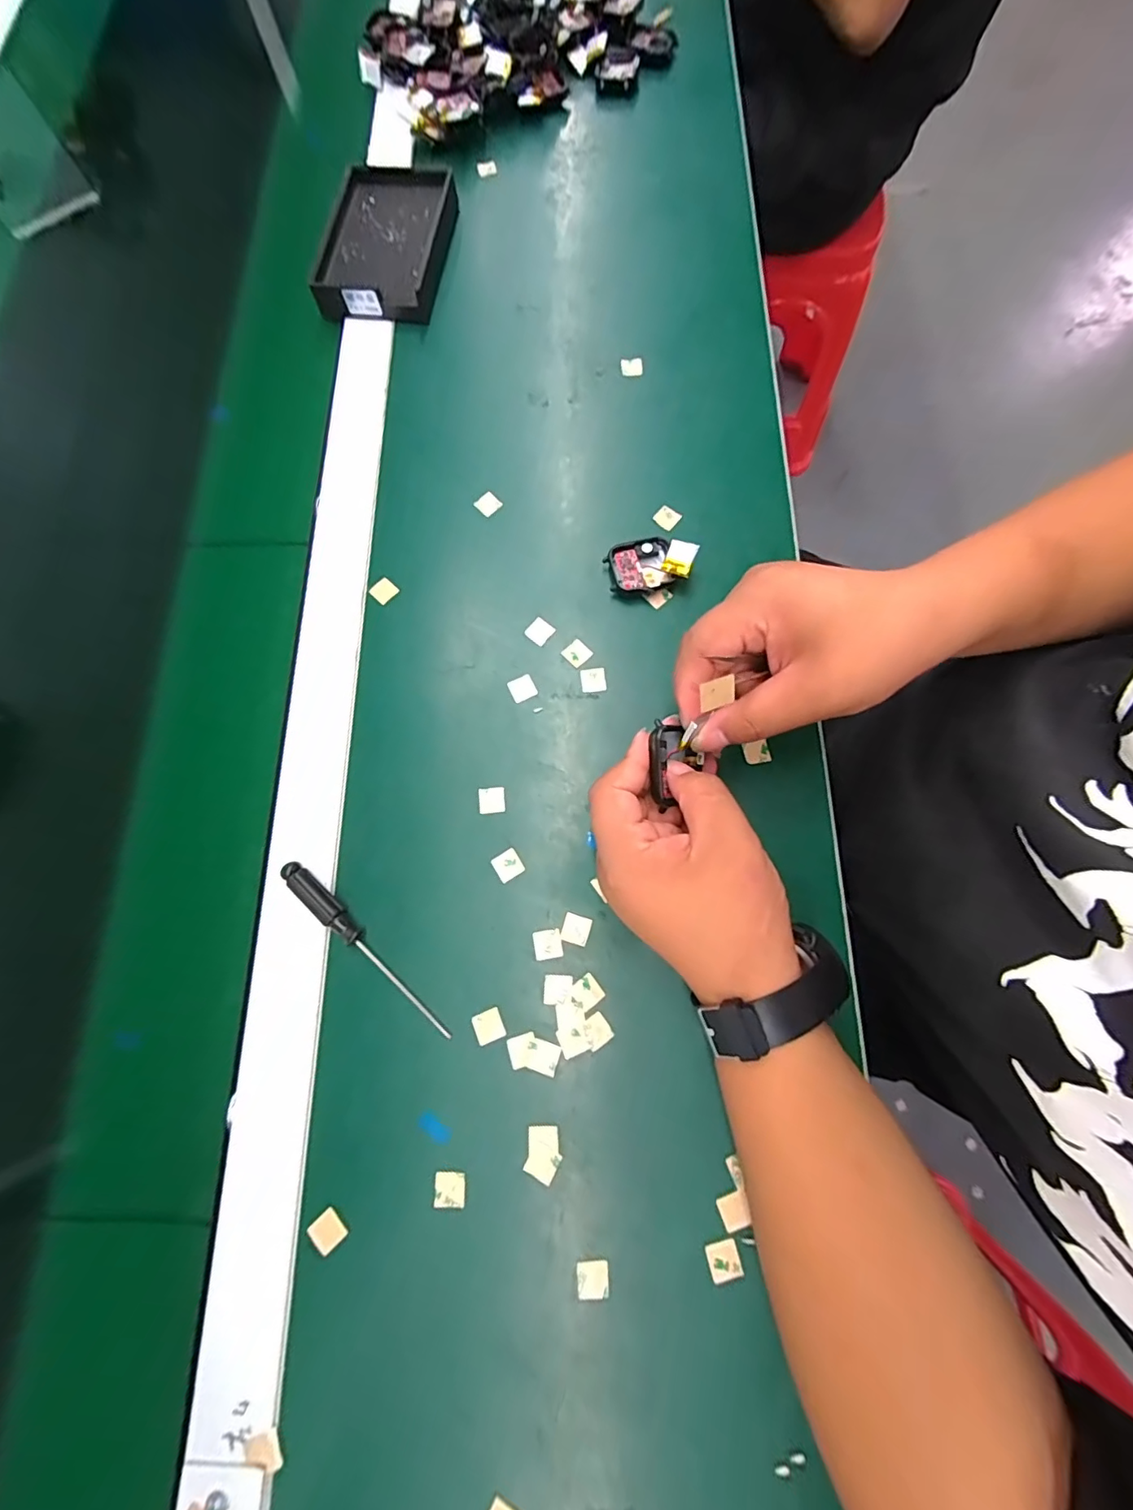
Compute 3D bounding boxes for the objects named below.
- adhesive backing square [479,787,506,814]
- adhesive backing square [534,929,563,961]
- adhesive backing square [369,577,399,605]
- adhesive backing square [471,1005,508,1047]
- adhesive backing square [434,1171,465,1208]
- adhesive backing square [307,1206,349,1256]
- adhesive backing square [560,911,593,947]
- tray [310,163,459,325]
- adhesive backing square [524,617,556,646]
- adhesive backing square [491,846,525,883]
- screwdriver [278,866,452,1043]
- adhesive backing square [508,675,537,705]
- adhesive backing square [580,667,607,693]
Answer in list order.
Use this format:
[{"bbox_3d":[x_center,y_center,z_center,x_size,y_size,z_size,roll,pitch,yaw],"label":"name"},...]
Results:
[{"bbox_3d":[-0.046,0.027,0.319,0.015,0.004,0.017,-5,74,0],"label":"adhesive backing square"},{"bbox_3d":[-0.011,0.108,0.298,0.016,0.004,0.015,-9,66,0],"label":"adhesive backing square"},{"bbox_3d":[-0.125,-0.113,0.358,0.015,0.004,0.016,41,82,6],"label":"adhesive backing square"},{"bbox_3d":[-0.043,0.151,0.289,0.016,0.004,0.016,-24,72,-4],"label":"adhesive backing square"},{"bbox_3d":[-0.061,0.225,0.269,0.016,0.004,0.015,0,63,2],"label":"adhesive backing square"},{"bbox_3d":[-0.122,0.243,0.264,0.016,0.004,0.016,-42,78,-10],"label":"adhesive backing square"},{"bbox_3d":[0.006,0.101,0.300,0.016,0.004,0.016,15,72,8],"label":"adhesive backing square"},{"bbox_3d":[-0.145,-0.420,0.426,0.097,0.023,0.143,8,75,3],"label":"tray"},{"bbox_3d":[-0.018,-0.083,0.348,0.016,0.004,0.016,40,83,8],"label":"adhesive backing square"},{"bbox_3d":[-0.035,0.066,0.310,0.016,0.004,0.017,-32,75,-10],"label":"adhesive backing square"},{"bbox_3d":[-0.114,0.109,0.292,0.130,0.013,0.013,43,80,12],"label":"screwdriver"},{"bbox_3d":[-0.029,-0.044,0.336,0.016,0.004,0.017,-27,76,-6],"label":"adhesive backing square"},{"bbox_3d":[0.018,-0.049,0.339,0.016,0.004,0.017,-6,76,0],"label":"adhesive backing square"}]

